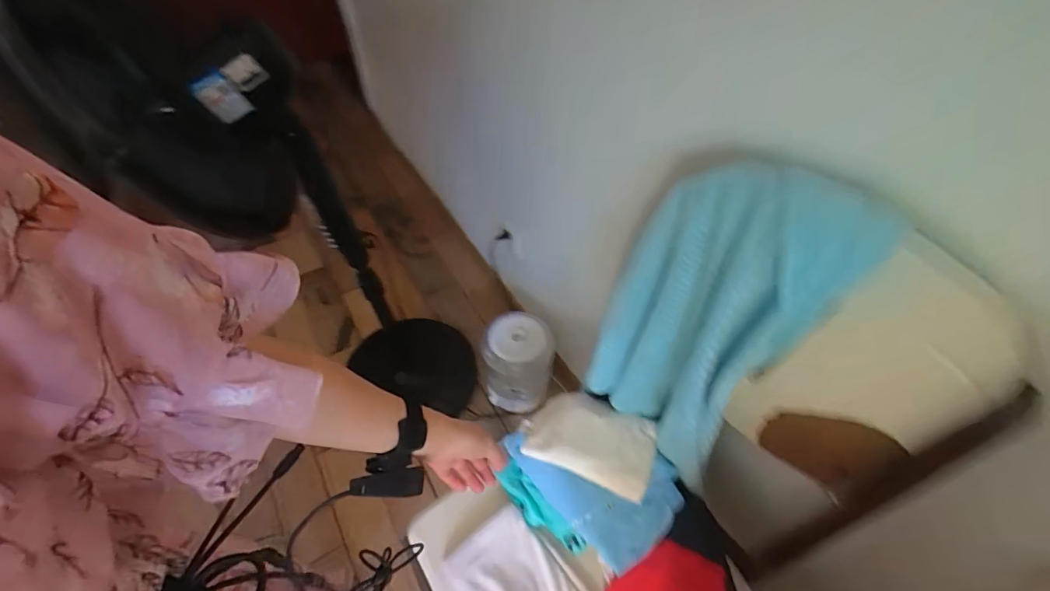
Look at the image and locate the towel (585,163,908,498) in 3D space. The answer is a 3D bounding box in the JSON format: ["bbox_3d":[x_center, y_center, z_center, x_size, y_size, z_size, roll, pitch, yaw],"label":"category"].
[{"bbox_3d":[0.203,0.053,0.634,0.232,0.493,0.106,36,60,24],"label":"towel"}]

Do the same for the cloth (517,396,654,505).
[{"bbox_3d":[0.107,0.228,0.775,0.205,0.044,0.132,18,55,14],"label":"cloth"}]

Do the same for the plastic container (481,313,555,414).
[{"bbox_3d":[-0.017,0.183,1.294,0.177,0.257,0.188,5,53,4],"label":"plastic container"}]

